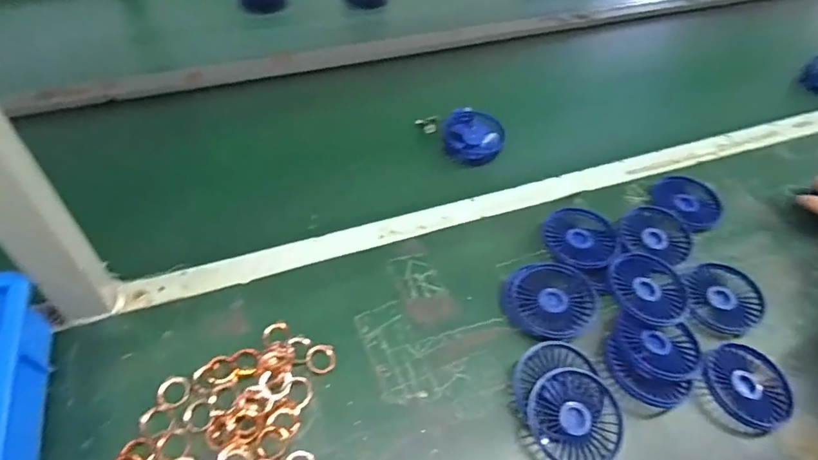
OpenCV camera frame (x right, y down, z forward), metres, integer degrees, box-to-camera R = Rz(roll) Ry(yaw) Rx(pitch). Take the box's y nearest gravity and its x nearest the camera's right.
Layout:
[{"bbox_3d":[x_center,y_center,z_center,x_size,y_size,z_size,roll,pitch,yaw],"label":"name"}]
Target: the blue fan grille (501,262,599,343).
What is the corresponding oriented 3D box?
[{"bbox_3d":[0.152,0.076,0.541,0.093,0.025,0.083,25,54,15],"label":"blue fan grille"}]

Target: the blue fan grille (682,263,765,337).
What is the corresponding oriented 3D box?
[{"bbox_3d":[0.355,0.080,0.568,0.081,0.025,0.080,2,51,-3],"label":"blue fan grille"}]

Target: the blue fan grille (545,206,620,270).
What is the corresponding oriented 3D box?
[{"bbox_3d":[0.204,0.009,0.598,0.083,0.016,0.091,2,51,-3],"label":"blue fan grille"}]

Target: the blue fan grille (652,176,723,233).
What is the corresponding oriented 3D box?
[{"bbox_3d":[0.371,-0.039,0.662,0.088,0.009,0.088,2,51,-3],"label":"blue fan grille"}]

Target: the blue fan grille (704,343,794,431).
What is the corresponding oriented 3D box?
[{"bbox_3d":[0.342,0.157,0.507,0.085,0.027,0.081,2,51,-3],"label":"blue fan grille"}]

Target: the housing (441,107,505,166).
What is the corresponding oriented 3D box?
[{"bbox_3d":[0.093,-0.138,0.732,0.085,0.029,0.093,5,51,-1],"label":"housing"}]

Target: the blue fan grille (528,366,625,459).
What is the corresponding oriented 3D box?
[{"bbox_3d":[0.157,0.174,0.468,0.086,0.030,0.086,2,51,-3],"label":"blue fan grille"}]

